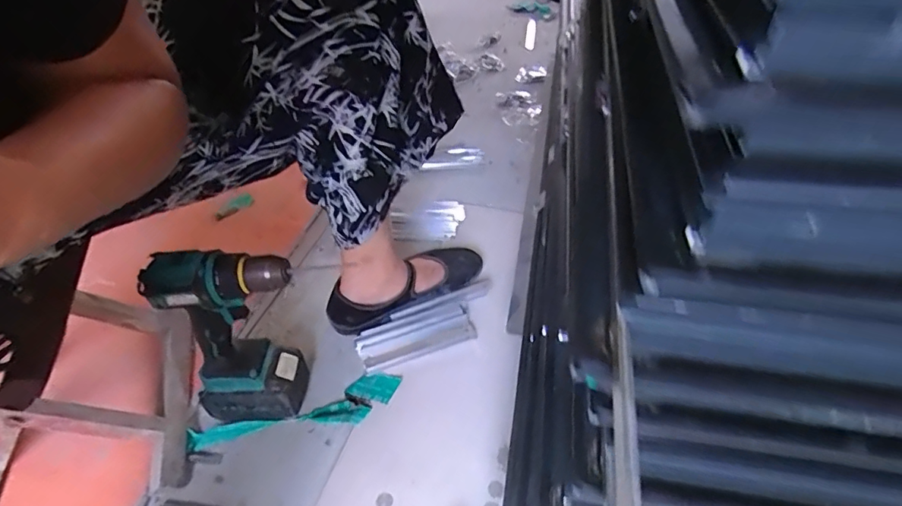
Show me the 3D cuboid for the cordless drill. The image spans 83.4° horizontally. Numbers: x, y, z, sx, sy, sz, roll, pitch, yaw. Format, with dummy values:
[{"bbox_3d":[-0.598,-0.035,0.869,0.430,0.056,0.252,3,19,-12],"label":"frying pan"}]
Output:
[{"bbox_3d":[-0.239,0.105,0.596,0.146,0.267,0.061,-3,43,2],"label":"cordless drill"}]

